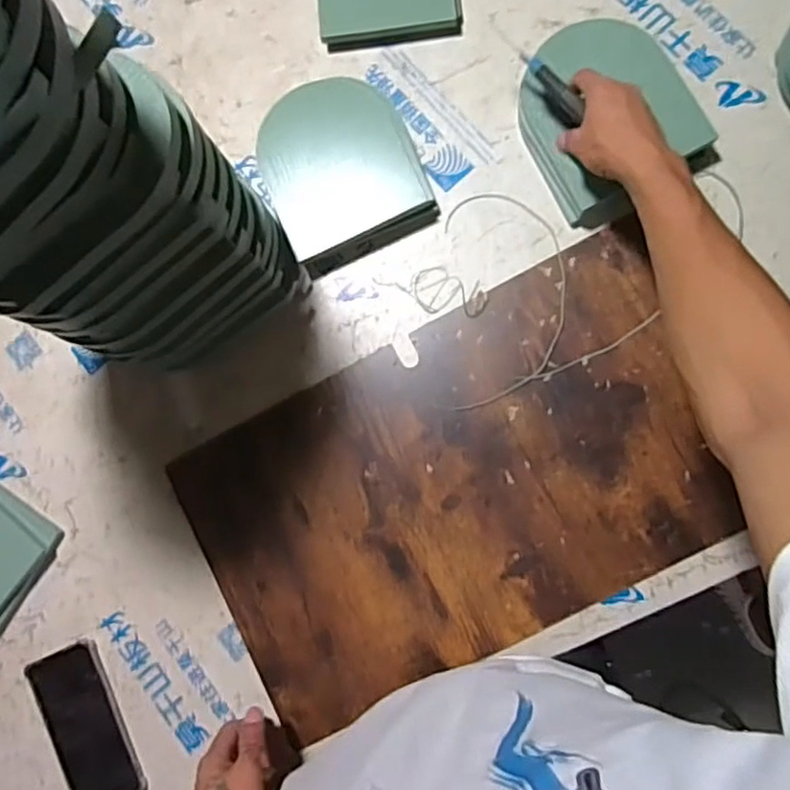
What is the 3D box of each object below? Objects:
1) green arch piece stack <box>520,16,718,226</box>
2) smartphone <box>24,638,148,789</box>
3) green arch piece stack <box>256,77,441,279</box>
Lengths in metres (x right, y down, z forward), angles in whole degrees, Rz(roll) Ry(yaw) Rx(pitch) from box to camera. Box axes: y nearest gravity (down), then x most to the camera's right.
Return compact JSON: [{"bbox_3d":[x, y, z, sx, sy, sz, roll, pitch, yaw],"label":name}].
[{"bbox_3d":[0.209,-0.273,0.652,0.151,0.053,0.178,-34,84,3],"label":"green arch piece stack"},{"bbox_3d":[-0.322,0.349,0.689,0.077,0.012,0.169,-24,83,4],"label":"smartphone"},{"bbox_3d":[-0.057,-0.244,0.699,0.167,0.042,0.182,-23,83,4],"label":"green arch piece stack"}]

